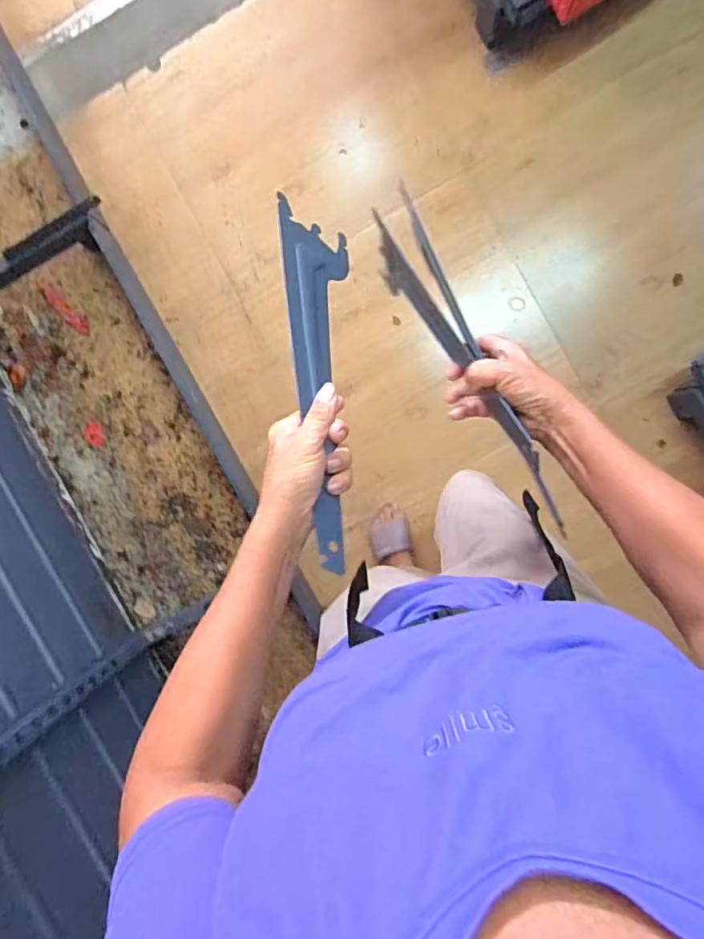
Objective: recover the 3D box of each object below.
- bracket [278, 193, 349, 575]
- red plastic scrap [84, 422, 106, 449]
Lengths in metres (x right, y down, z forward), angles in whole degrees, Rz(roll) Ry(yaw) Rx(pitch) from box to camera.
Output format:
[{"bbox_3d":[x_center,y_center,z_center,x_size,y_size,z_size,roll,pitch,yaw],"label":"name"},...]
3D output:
[{"bbox_3d":[-0.020,-0.082,0.498,0.007,0.092,0.335,-18,71,36],"label":"bracket"},{"bbox_3d":[-0.601,-0.079,1.289,0.041,0.004,0.063,-21,91,5],"label":"red plastic scrap"}]

